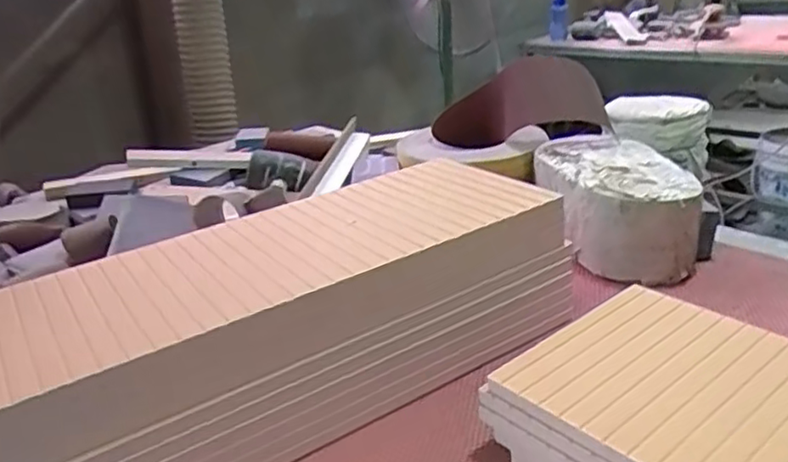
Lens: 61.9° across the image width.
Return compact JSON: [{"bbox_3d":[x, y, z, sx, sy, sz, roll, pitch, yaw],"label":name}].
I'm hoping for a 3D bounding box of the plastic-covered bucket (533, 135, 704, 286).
[{"bbox_3d":[0.297,-0.039,0.899,0.158,0.113,0.254,-5,26,-1],"label":"plastic-covered bucket"}]

